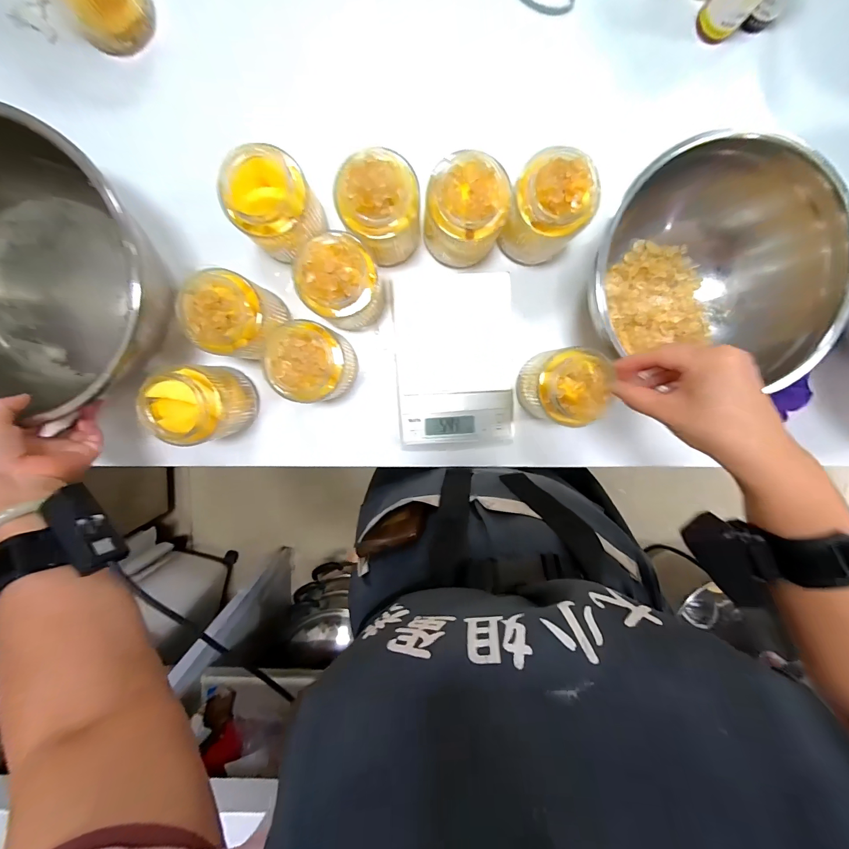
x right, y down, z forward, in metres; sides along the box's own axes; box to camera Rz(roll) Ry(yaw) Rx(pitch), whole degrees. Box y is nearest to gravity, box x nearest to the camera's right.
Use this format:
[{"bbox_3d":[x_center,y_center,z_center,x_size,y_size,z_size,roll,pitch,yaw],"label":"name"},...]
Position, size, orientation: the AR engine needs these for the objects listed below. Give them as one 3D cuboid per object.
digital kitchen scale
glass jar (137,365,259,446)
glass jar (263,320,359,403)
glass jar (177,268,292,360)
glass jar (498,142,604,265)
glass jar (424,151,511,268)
[{"bbox_3d":[0.039,-0.081,0.462,0.148,0.022,0.206,-3,98,-1],"label":"digital kitchen scale"},{"bbox_3d":[-0.253,-0.023,0.414,0.076,0.095,0.082,0,98,-1],"label":"glass jar"},{"bbox_3d":[-0.124,-0.069,0.417,0.076,0.101,0.083,0,98,-1],"label":"glass jar"},{"bbox_3d":[-0.200,-0.113,0.403,0.078,0.104,0.081,0,98,-1],"label":"glass jar"},{"bbox_3d":[0.132,-0.233,0.403,0.081,0.102,0.078,0,98,-1],"label":"glass jar"},{"bbox_3d":[0.043,-0.227,0.400,0.083,0.097,0.080,0,98,-1],"label":"glass jar"}]

